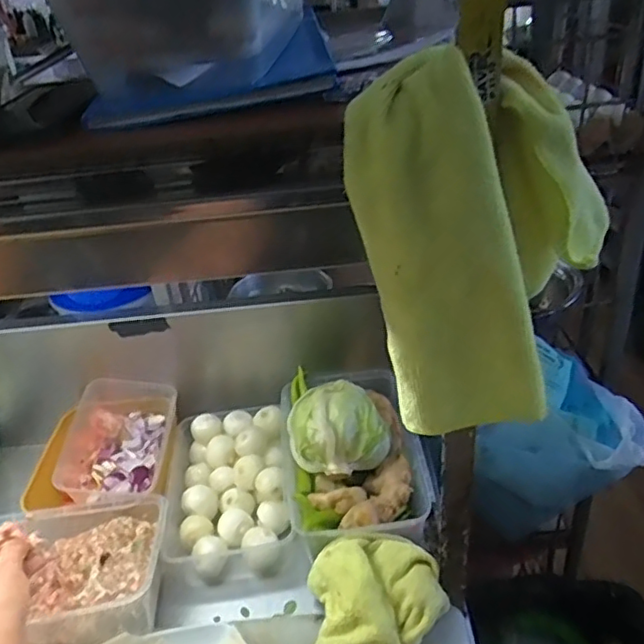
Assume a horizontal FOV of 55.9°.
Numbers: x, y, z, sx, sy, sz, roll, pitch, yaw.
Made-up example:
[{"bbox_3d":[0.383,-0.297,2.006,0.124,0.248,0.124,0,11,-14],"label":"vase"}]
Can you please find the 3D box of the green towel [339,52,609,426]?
[{"bbox_3d":[0.101,-0.058,0.369,0.167,0.171,0.125,-31,39,-34],"label":"green towel"}]

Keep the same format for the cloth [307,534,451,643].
[{"bbox_3d":[0.049,0.280,0.572,0.137,0.050,0.161,-2,31,7],"label":"cloth"}]

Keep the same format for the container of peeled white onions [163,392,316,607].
[{"bbox_3d":[-0.110,0.214,0.743,0.152,0.083,0.234,-10,31,-6],"label":"container of peeled white onions"}]

